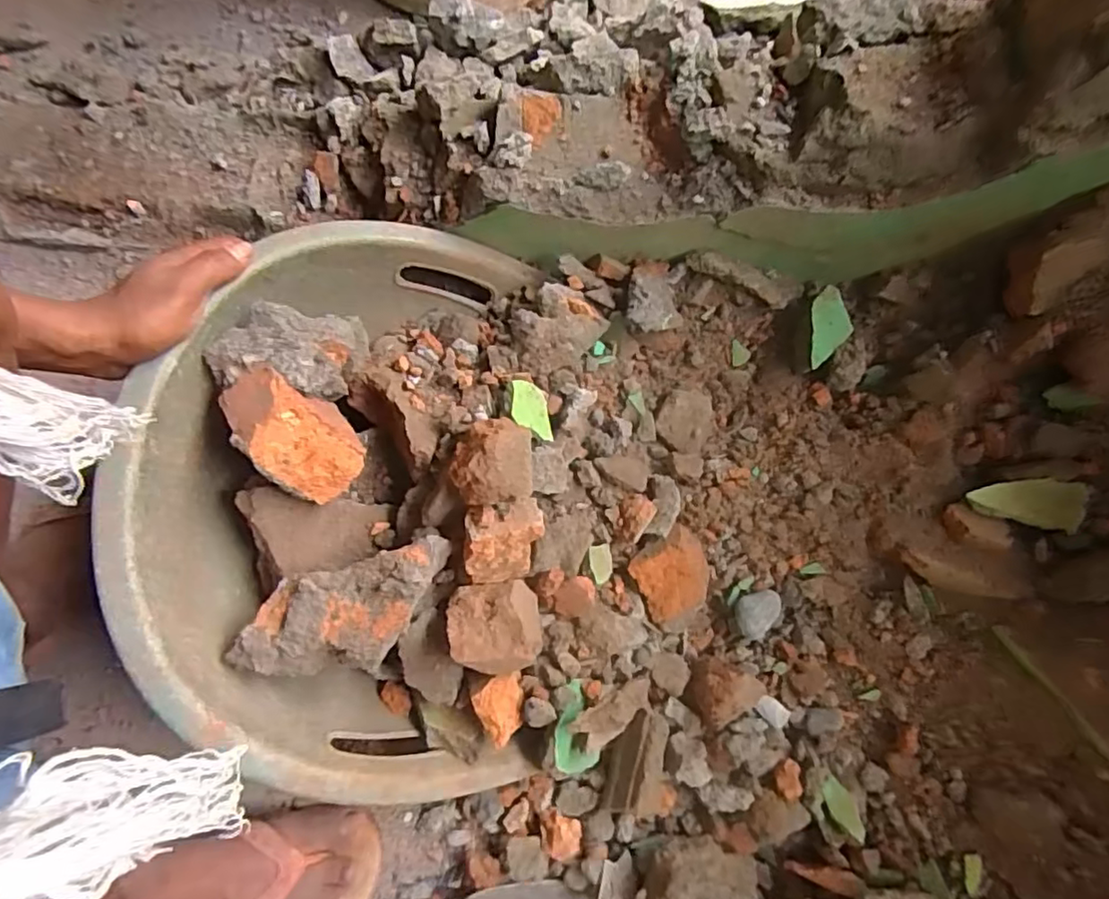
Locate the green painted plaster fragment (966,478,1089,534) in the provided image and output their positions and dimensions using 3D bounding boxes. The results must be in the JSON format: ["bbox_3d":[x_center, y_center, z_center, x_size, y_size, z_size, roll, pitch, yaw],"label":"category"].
[{"bbox_3d":[0.348,0.038,0.455,0.078,0.006,0.037,9,107,5],"label":"green painted plaster fragment"}]

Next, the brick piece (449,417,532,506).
[{"bbox_3d":[-0.045,0.010,0.450,0.056,0.049,0.060,-1,75,1],"label":"brick piece"}]

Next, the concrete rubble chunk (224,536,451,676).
[{"bbox_3d":[-0.148,0.119,0.441,0.155,0.038,0.072,-16,75,-3],"label":"concrete rubble chunk"}]

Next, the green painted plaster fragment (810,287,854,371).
[{"bbox_3d":[0.227,-0.100,0.510,0.034,0.007,0.064,2,88,-6],"label":"green painted plaster fragment"}]

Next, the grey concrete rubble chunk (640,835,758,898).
[{"bbox_3d":[0.107,0.313,0.445,0.086,0.027,0.050,-9,75,-1],"label":"grey concrete rubble chunk"}]

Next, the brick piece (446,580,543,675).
[{"bbox_3d":[-0.042,0.127,0.441,0.062,0.037,0.062,-8,75,-1],"label":"brick piece"}]

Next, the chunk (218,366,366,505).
[{"bbox_3d":[-0.194,-0.009,0.473,0.061,0.079,0.093,-43,78,-9],"label":"chunk"}]

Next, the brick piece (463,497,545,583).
[{"bbox_3d":[-0.036,0.068,0.454,0.057,0.043,0.052,-8,75,-1],"label":"brick piece"}]

